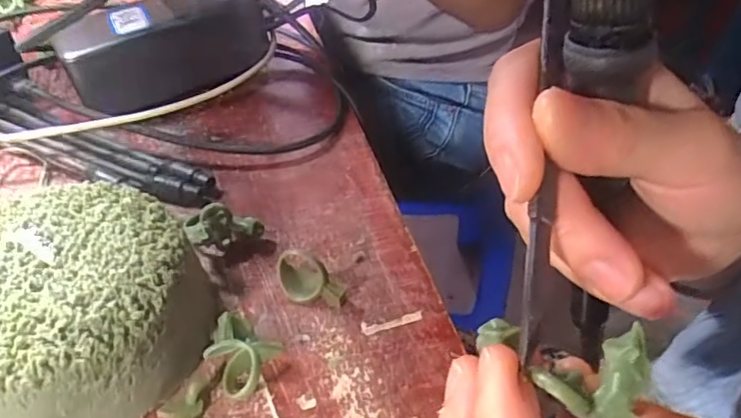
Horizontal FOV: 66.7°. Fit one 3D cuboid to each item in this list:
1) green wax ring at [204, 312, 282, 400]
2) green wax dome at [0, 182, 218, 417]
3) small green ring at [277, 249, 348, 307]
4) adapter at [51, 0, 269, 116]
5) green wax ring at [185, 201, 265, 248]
[{"bbox_3d":[-0.053,0.061,0.227,0.026,0.019,0.028,16,42,15],"label":"green wax ring"},{"bbox_3d":[-0.119,0.039,0.227,0.099,0.047,0.096,-15,44,-19],"label":"green wax dome"},{"bbox_3d":[-0.028,0.032,0.258,0.032,0.024,0.014,22,44,20],"label":"small green ring"},{"bbox_3d":[-0.135,-0.108,0.378,0.129,0.066,0.038,-23,47,-27],"label":"adapter"},{"bbox_3d":[-0.072,0.010,0.277,0.037,0.019,0.018,1,35,-38],"label":"green wax ring"}]

